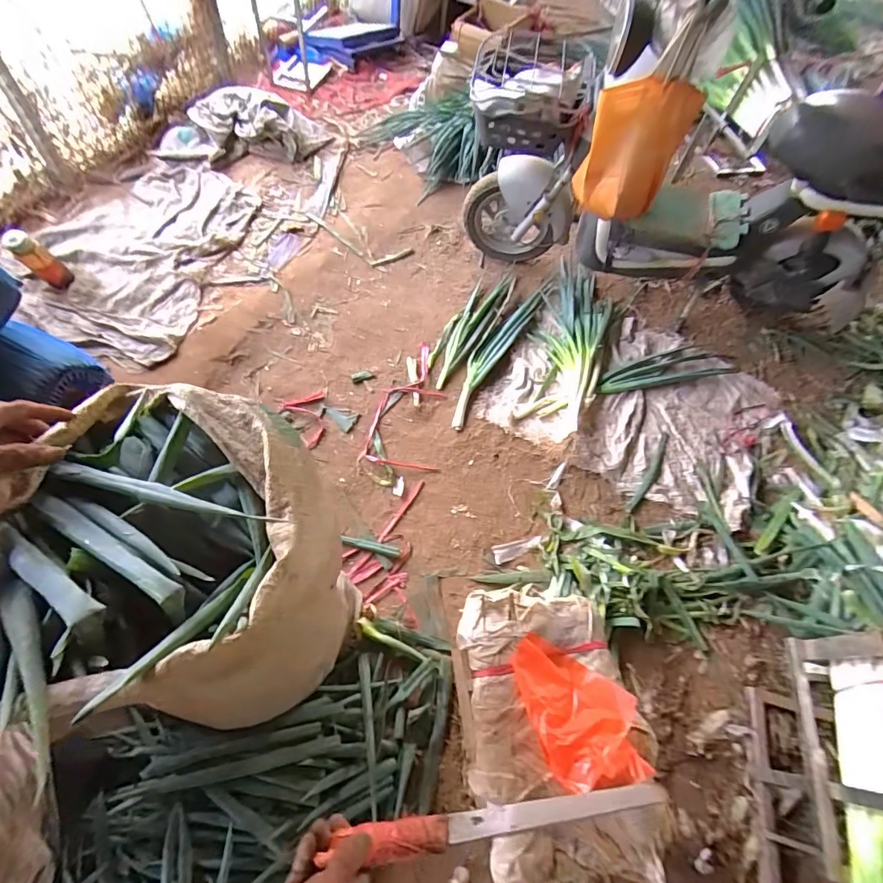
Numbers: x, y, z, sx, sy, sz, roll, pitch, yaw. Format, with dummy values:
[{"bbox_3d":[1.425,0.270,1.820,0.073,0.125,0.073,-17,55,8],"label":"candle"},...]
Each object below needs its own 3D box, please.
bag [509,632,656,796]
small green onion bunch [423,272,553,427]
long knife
[{"bbox_3d":[0.227,0.472,0.763,0.253,0.048,0.176,30,62,9],"label":"bag"},{"bbox_3d":[0.119,-0.338,1.467,0.220,0.028,0.618,29,63,11],"label":"small green onion bunch"},{"bbox_3d":[0.101,0.453,0.540,0.437,0.024,0.030,11,59,-22],"label":"long knife"}]

